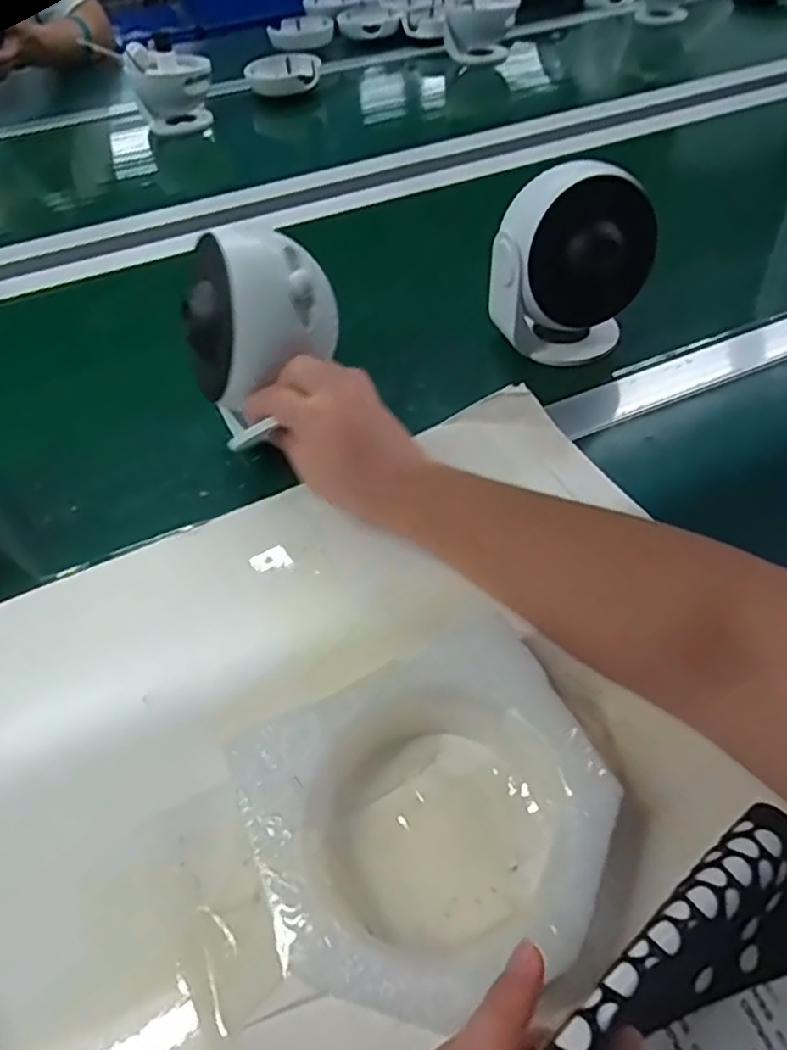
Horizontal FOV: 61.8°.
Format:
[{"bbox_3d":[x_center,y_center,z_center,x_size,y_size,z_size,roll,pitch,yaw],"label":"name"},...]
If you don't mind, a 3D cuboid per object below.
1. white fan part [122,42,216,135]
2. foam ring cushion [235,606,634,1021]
[{"bbox_3d":[-0.318,-0.616,0.952,0.107,0.114,0.094,-8,49,-2],"label":"white fan part"},{"bbox_3d":[0.017,0.125,0.286,0.148,0.038,0.136,-22,51,-13],"label":"foam ring cushion"}]

